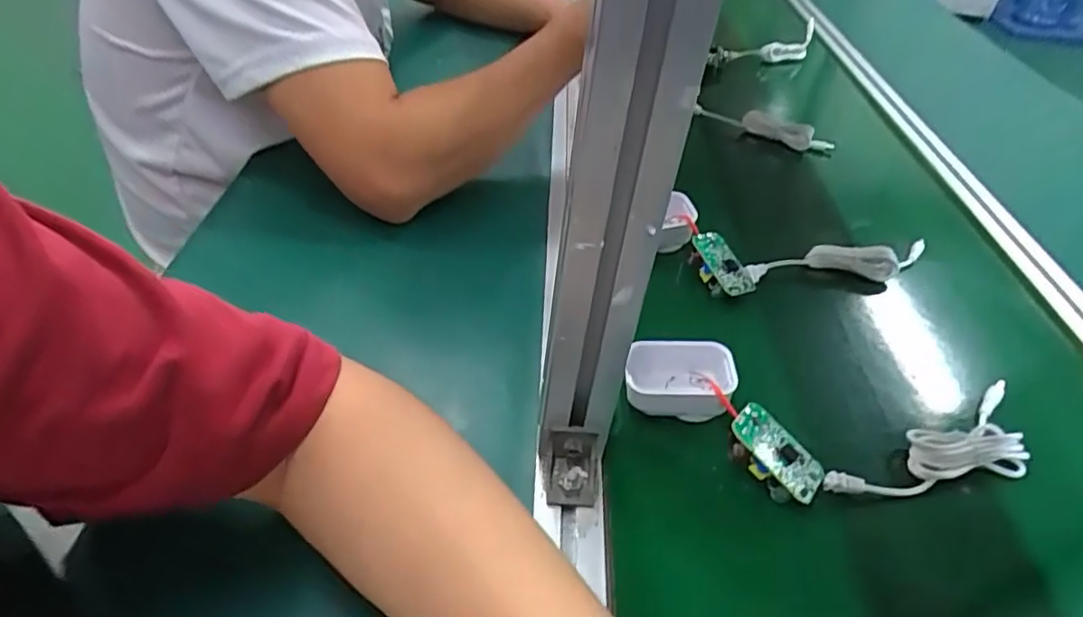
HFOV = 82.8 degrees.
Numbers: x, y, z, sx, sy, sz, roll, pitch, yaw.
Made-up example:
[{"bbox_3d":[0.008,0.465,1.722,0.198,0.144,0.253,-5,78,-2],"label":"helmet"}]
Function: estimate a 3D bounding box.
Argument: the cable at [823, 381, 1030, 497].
[{"bbox_3d":[0.267,0.097,0.399,0.184,0.021,0.051,-17,46,-24],"label":"cable"}]

